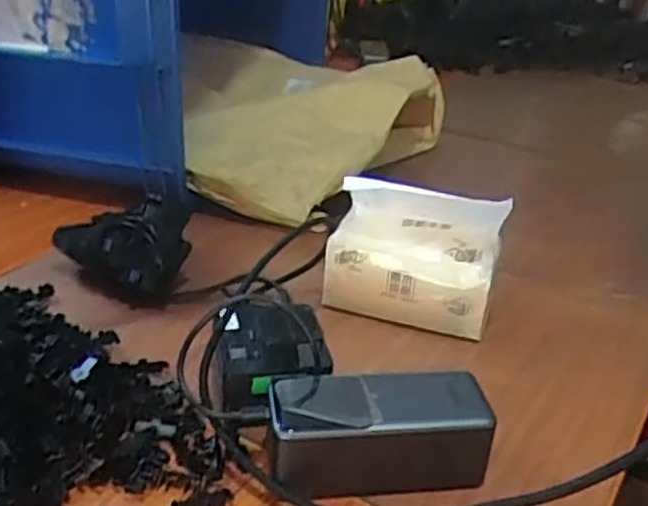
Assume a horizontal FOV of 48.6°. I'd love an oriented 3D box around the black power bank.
[{"bbox_3d":[0.033,0.109,0.433,0.129,0.054,0.055,-1,29,-9],"label":"black power bank"}]

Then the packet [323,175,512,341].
[{"bbox_3d":[0.071,-0.002,0.575,0.131,0.113,0.059,12,29,14],"label":"packet"}]

